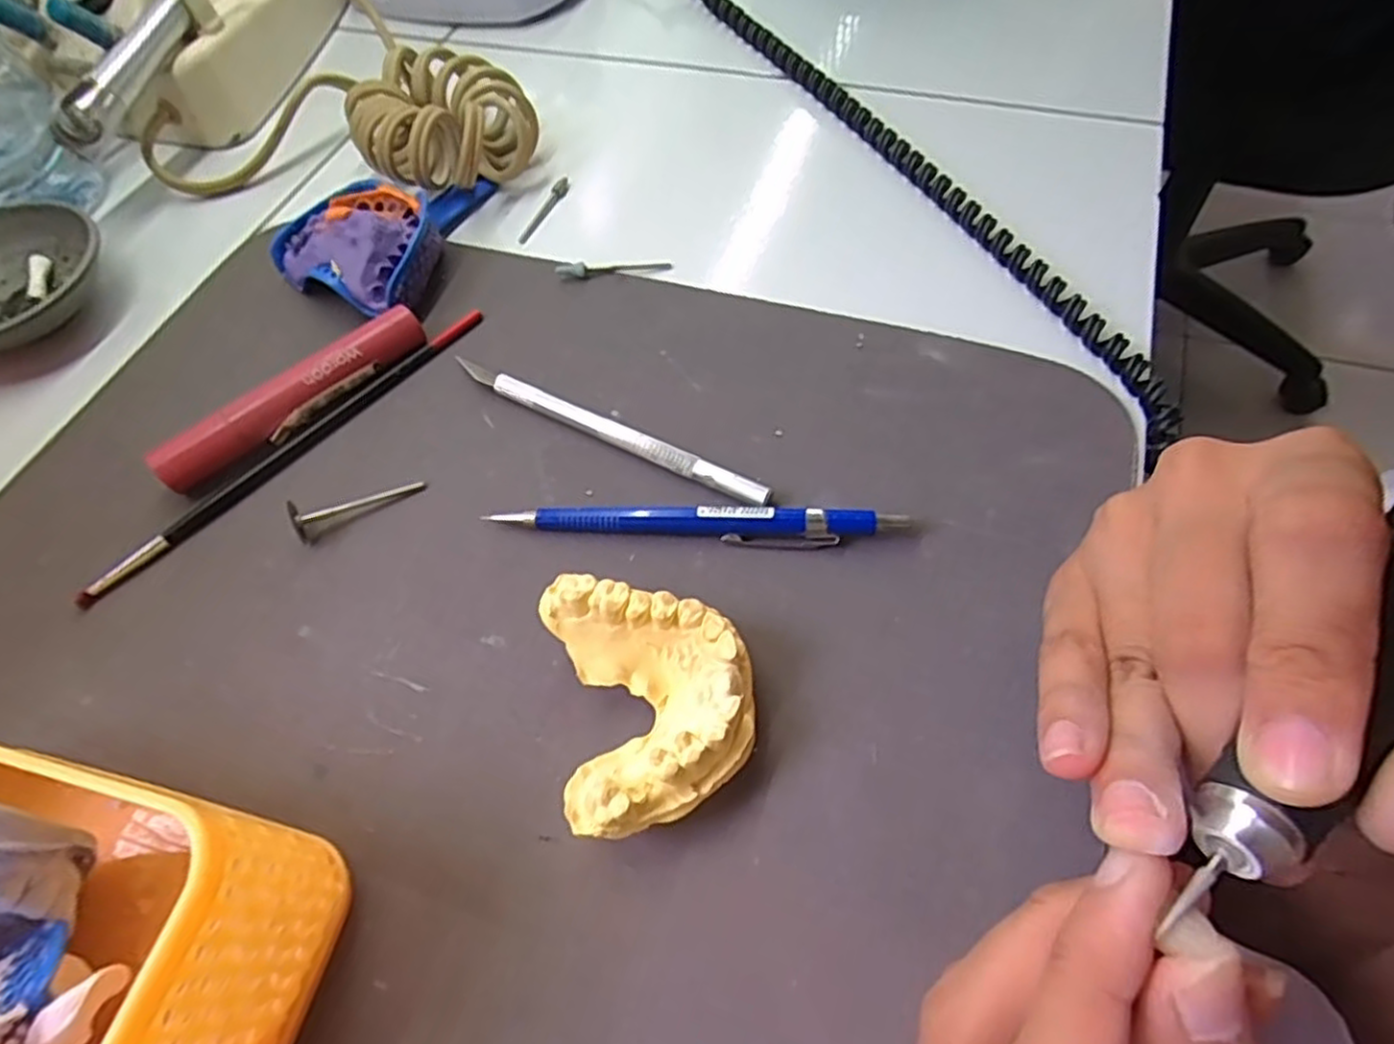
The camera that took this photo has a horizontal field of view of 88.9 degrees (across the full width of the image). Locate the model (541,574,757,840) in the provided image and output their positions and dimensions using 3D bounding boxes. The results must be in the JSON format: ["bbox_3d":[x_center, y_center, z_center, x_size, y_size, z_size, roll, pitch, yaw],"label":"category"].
[{"bbox_3d":[-0.011,0.047,0.198,0.052,0.026,0.067,-14,59,-3],"label":"model"}]

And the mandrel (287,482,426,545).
[{"bbox_3d":[-0.117,-0.006,0.246,0.043,0.012,0.010,-19,60,-7],"label":"mandrel"}]

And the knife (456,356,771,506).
[{"bbox_3d":[-0.034,-0.034,0.258,0.133,0.007,0.008,25,64,18],"label":"knife"}]

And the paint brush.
[{"bbox_3d":[-0.150,-0.030,0.268,0.008,0.005,0.170,37,69,23],"label":"paint brush"}]

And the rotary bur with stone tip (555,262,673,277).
[{"bbox_3d":[-0.035,-0.109,0.304,0.048,0.006,0.006,-6,59,1],"label":"rotary bur with stone tip"}]

